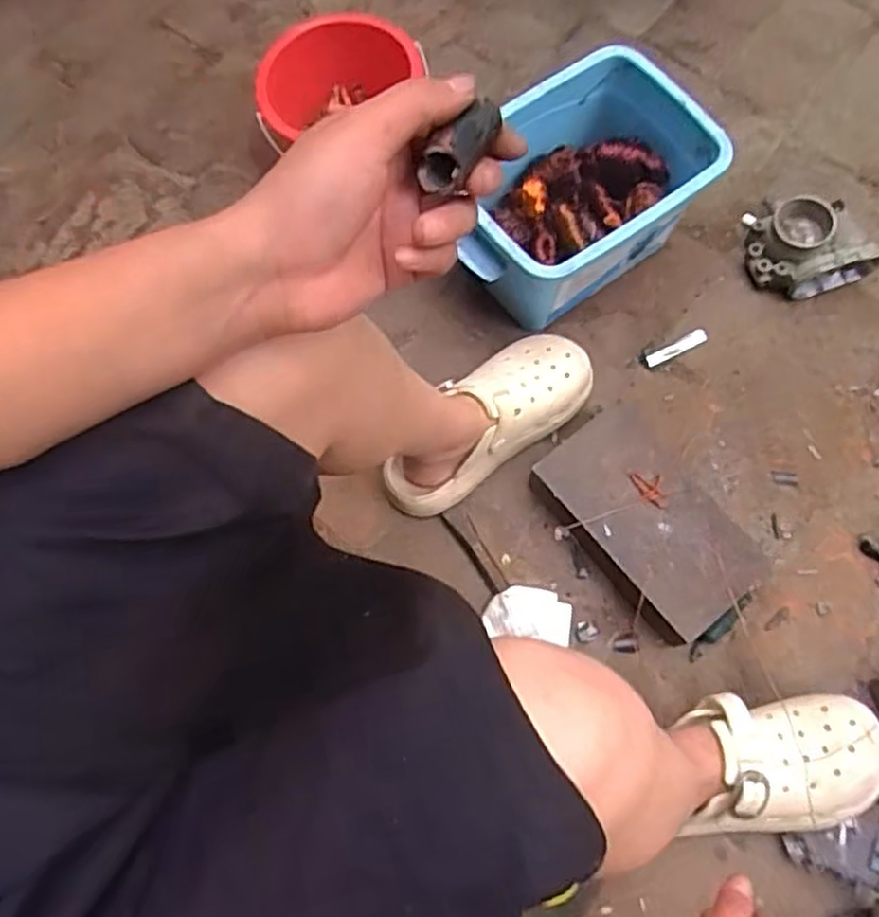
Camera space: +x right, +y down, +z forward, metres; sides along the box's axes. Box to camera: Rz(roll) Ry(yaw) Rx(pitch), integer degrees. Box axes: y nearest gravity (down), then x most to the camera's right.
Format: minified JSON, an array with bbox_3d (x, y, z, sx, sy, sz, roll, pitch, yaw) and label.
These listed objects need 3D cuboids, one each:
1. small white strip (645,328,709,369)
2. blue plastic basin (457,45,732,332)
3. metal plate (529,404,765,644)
[{"bbox_3d":[0.271,-0.126,0.842,0.076,0.008,0.017,-23,73,-6],"label":"small white strip"},{"bbox_3d":[0.139,-0.275,0.808,0.285,0.157,0.191,-31,74,-8],"label":"blue plastic basin"},{"bbox_3d":[0.206,0.067,0.744,0.122,0.067,0.216,-37,75,-10],"label":"metal plate"}]

